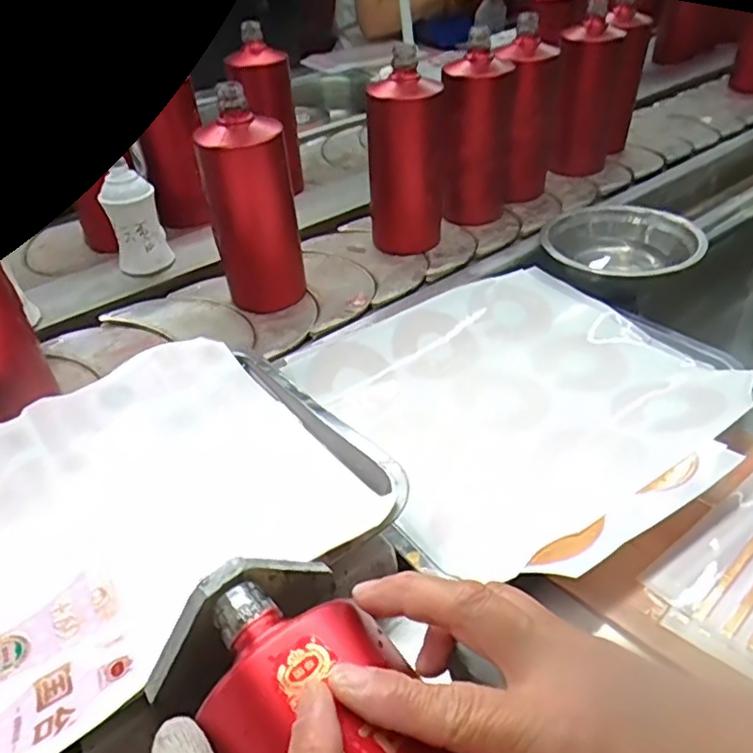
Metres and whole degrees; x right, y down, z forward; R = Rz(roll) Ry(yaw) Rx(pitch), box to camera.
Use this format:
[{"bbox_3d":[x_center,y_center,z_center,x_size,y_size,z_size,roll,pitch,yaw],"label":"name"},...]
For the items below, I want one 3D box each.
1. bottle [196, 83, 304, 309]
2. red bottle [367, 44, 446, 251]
[{"bbox_3d":[-0.123,-0.160,0.620,0.074,0.195,0.063,29,48,34],"label":"bottle"},{"bbox_3d":[0.030,-0.240,0.695,0.078,0.201,0.080,-3,39,-1],"label":"red bottle"}]

